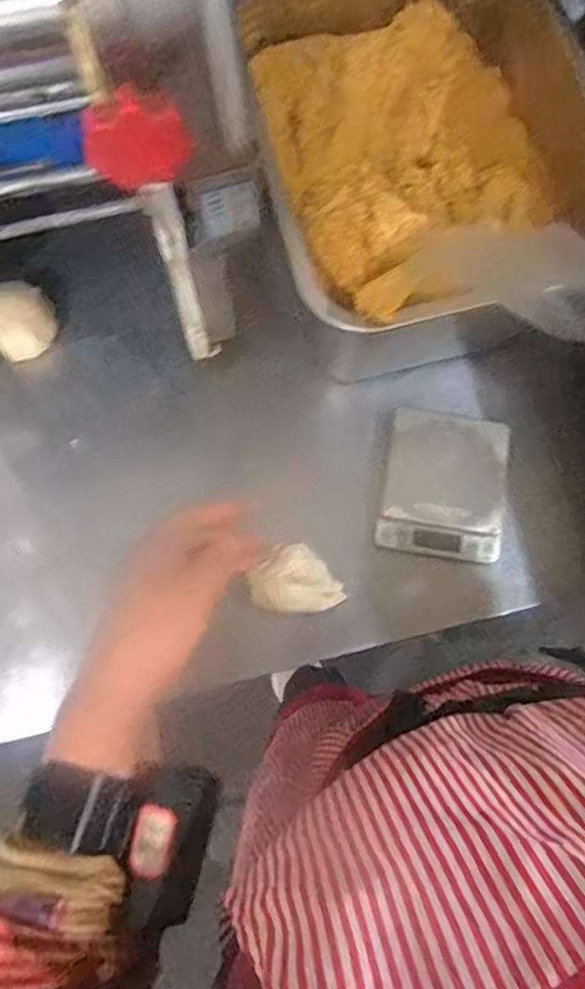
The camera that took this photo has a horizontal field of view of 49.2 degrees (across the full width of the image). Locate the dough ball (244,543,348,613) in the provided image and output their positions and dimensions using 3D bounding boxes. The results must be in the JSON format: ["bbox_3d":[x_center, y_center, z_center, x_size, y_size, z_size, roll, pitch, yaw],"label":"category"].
[{"bbox_3d":[0.003,0.068,0.515,0.076,0.032,0.053,-4,77,-2],"label":"dough ball"}]

